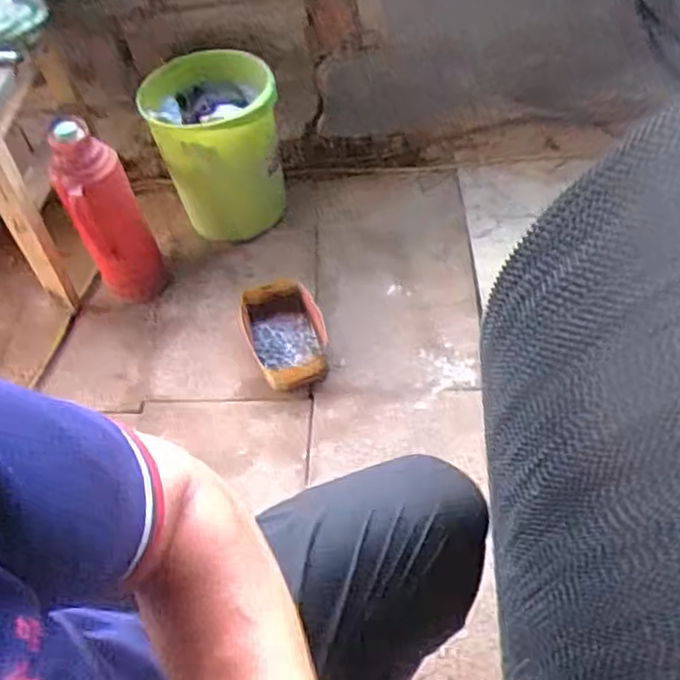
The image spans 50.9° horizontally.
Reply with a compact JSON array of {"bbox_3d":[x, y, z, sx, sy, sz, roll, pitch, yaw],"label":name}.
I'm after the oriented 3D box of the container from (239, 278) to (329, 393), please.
[{"bbox_3d":[-0.093,-0.016,1.230,0.132,0.058,0.216,-19,54,-10],"label":"container"}]

